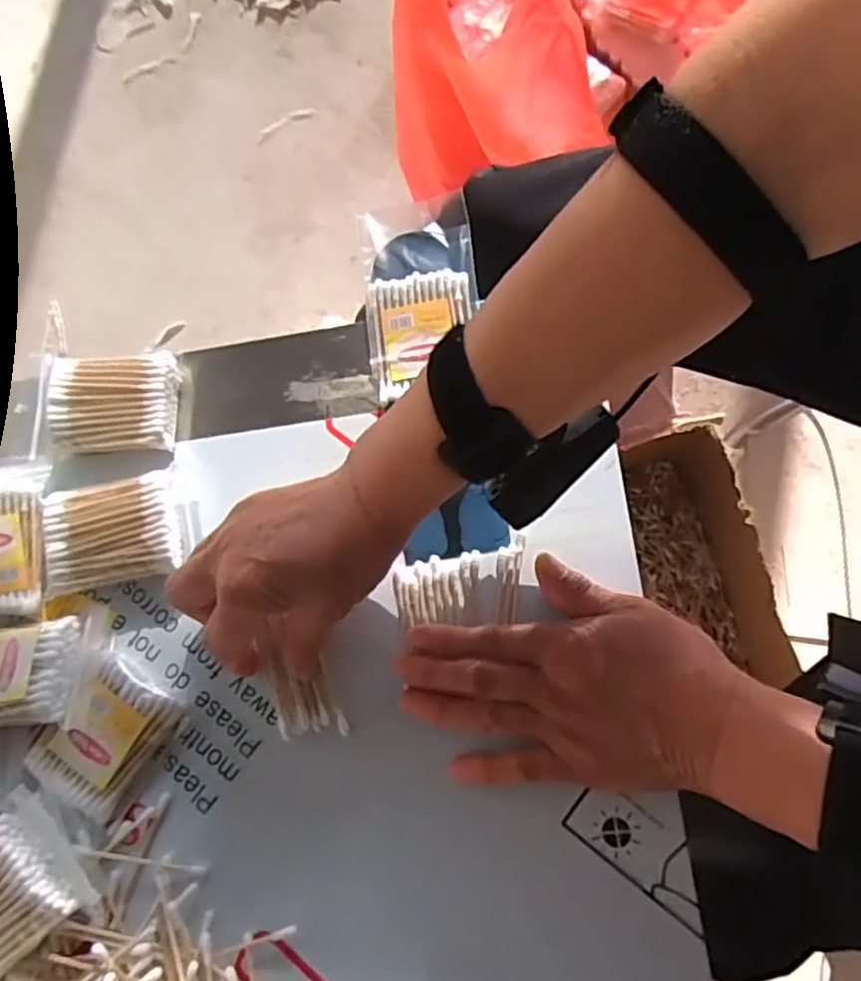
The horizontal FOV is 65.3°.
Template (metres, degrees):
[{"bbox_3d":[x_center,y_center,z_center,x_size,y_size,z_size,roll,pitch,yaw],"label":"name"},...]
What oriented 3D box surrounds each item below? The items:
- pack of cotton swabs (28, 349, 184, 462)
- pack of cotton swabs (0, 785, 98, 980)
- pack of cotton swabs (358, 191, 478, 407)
[{"bbox_3d":[-0.195,-0.053,0.399,0.088,0.015,0.058,0,79,1],"label":"pack of cotton swabs"},{"bbox_3d":[-0.217,0.203,0.335,0.081,0.027,0.063,-40,81,-6],"label":"pack of cotton swabs"},{"bbox_3d":[-0.006,-0.117,0.396,0.065,0.015,0.118,-7,79,7],"label":"pack of cotton swabs"}]

